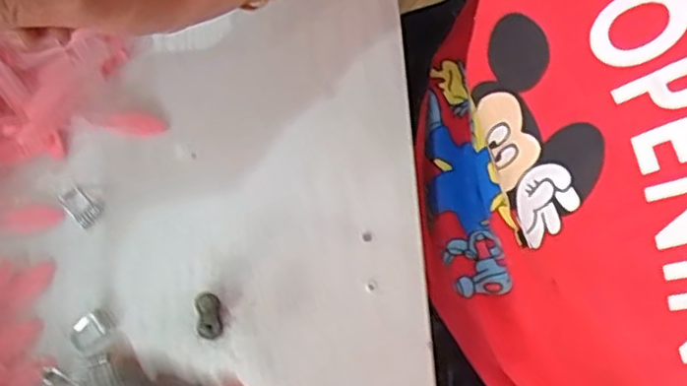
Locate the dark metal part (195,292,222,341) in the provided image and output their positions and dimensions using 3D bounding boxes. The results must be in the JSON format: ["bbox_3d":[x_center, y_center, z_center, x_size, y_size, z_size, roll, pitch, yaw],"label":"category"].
[{"bbox_3d":[-0.069,0.063,0.336,0.010,0.013,0.023,-6,76,2],"label":"dark metal part"}]

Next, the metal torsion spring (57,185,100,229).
[{"bbox_3d":[-0.144,0.006,0.355,0.013,0.008,0.025,-40,77,-7],"label":"metal torsion spring"}]

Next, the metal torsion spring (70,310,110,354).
[{"bbox_3d":[-0.133,0.073,0.343,0.022,0.006,0.016,-39,77,-6],"label":"metal torsion spring"}]

